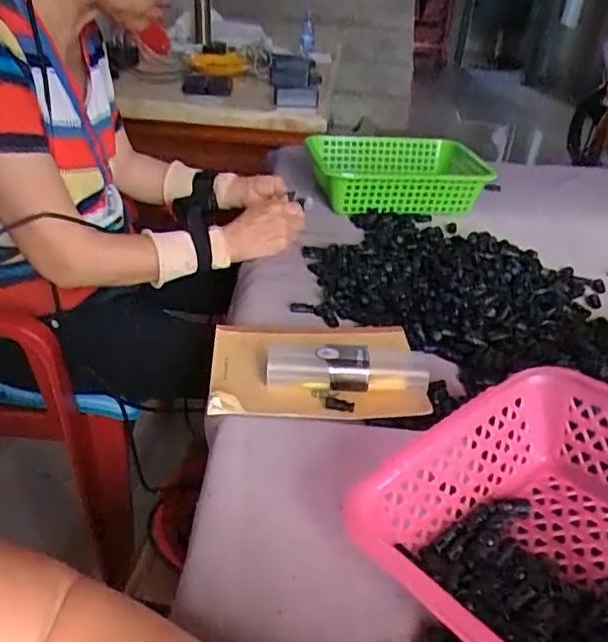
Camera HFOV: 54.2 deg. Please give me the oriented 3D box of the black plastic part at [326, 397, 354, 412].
[{"bbox_3d":[0.034,0.079,0.559,0.027,0.009,0.009,5,33,2],"label":"black plastic part"}]

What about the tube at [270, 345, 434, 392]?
[{"bbox_3d":[0.043,0.046,0.589,0.158,0.039,0.048,4,33,-1],"label":"tube"}]

